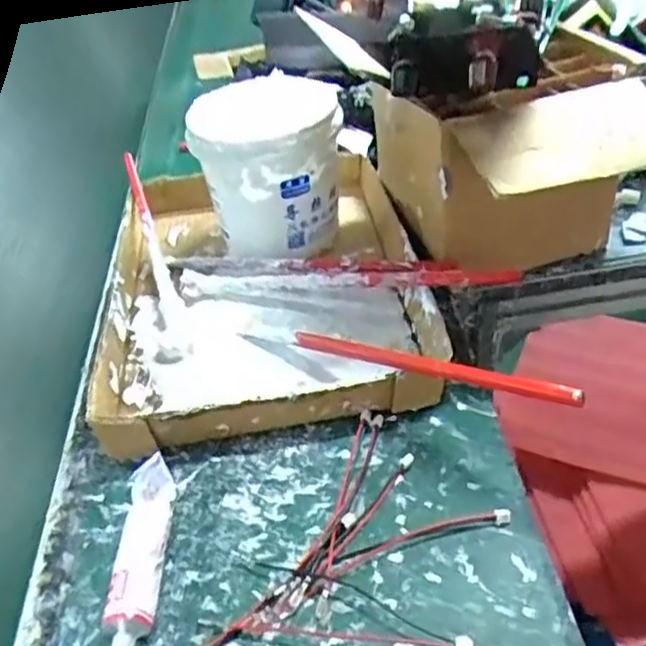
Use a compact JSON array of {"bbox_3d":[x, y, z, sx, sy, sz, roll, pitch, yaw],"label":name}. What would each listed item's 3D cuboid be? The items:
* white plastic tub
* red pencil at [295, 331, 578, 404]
[{"bbox_3d":[-0.047,-0.135,0.572,0.112,0.129,0.116,-4,41,4],"label":"white plastic tub"},{"bbox_3d":[0.056,0.025,0.406,0.204,0.013,0.008,10,41,44],"label":"red pencil"}]

